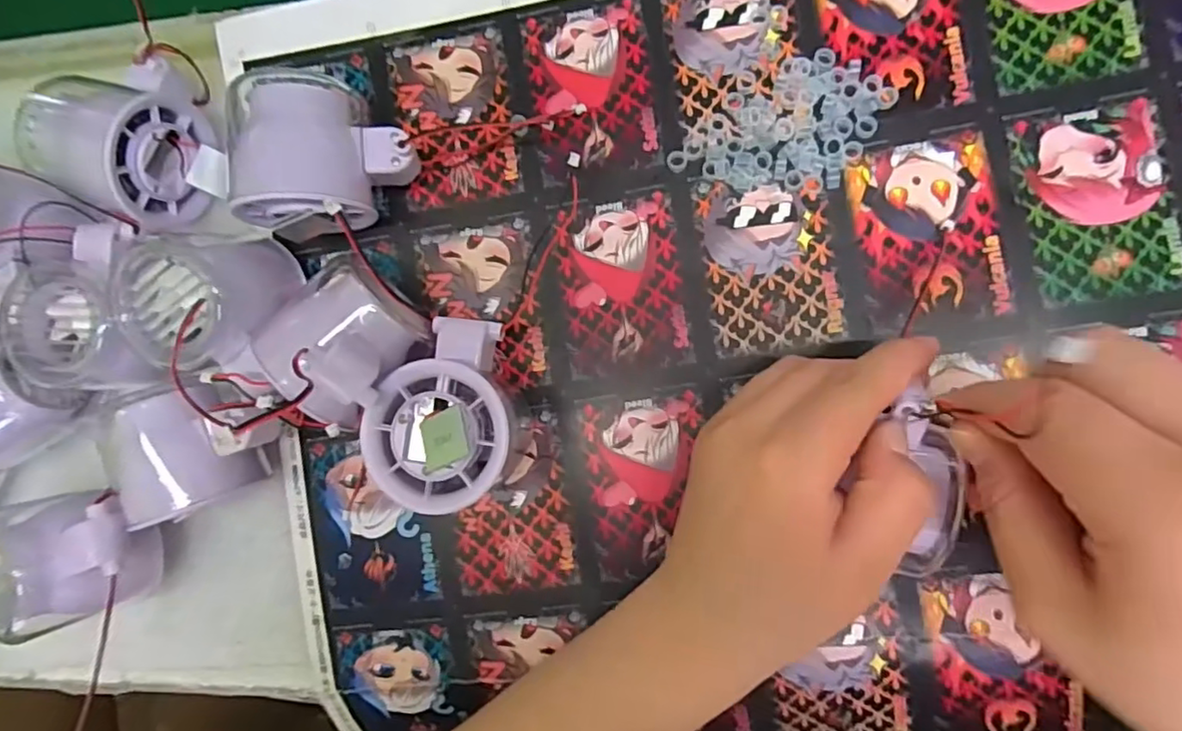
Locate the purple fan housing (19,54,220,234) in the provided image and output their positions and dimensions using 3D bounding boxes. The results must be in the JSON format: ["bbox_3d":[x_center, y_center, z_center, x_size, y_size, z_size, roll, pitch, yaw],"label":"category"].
[{"bbox_3d":[-0.215,-0.109,0.291,0.064,0.050,0.069,34,93,9],"label":"purple fan housing"}]

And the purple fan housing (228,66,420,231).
[{"bbox_3d":[-0.117,-0.090,0.284,0.075,0.054,0.066,11,89,9],"label":"purple fan housing"}]

